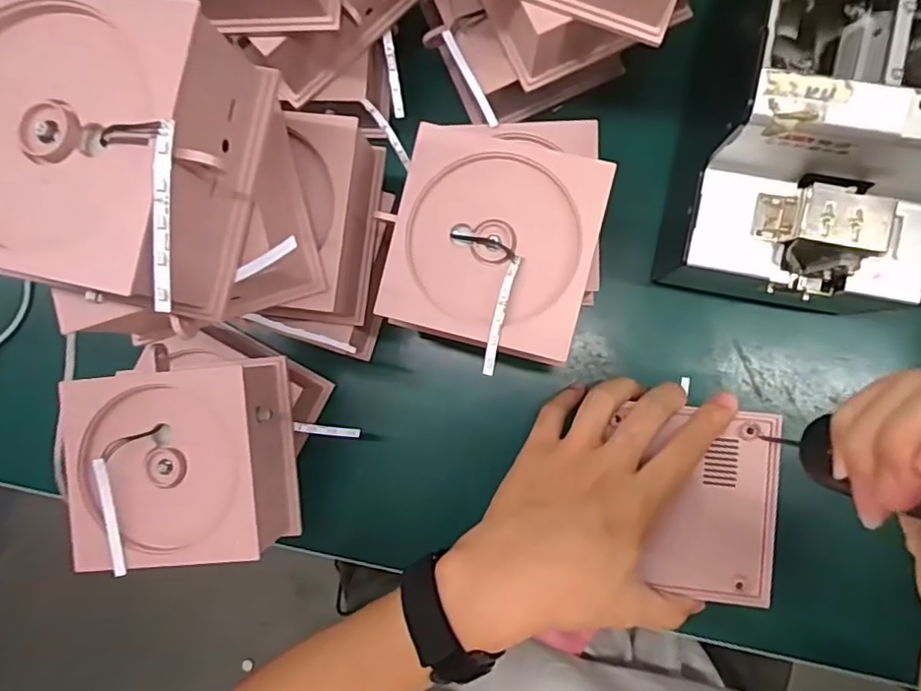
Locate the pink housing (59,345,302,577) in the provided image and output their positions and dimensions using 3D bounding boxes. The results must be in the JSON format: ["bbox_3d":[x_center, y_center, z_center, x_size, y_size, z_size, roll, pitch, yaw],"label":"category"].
[{"bbox_3d":[-0.156,0.064,0.342,0.106,0.057,0.107,-7,86,4],"label":"pink housing"}]

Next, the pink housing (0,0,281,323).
[{"bbox_3d":[-0.143,-0.073,0.233,0.113,0.056,0.105,13,88,6],"label":"pink housing"}]

